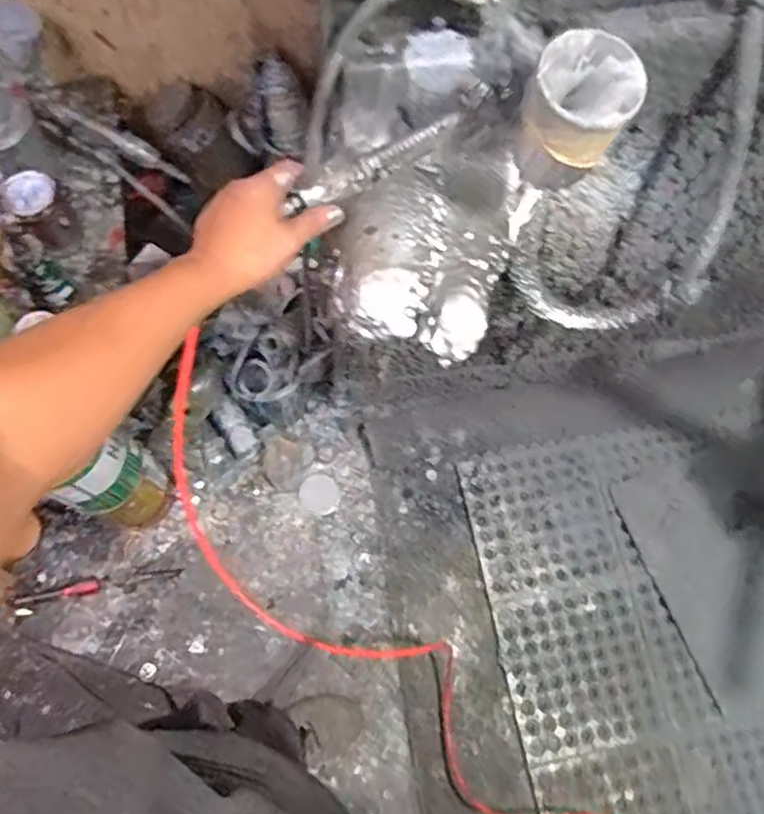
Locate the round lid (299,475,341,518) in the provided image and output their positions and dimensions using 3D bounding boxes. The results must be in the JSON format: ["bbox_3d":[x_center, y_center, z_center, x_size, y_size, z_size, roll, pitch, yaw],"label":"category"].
[{"bbox_3d":[-0.136,0.193,1.439,0.081,0.007,0.088,-30,74,-11],"label":"round lid"}]

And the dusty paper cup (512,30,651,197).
[{"bbox_3d":[0.153,-0.229,0.521,0.076,0.094,0.076,0,68,-1],"label":"dusty paper cup"}]

